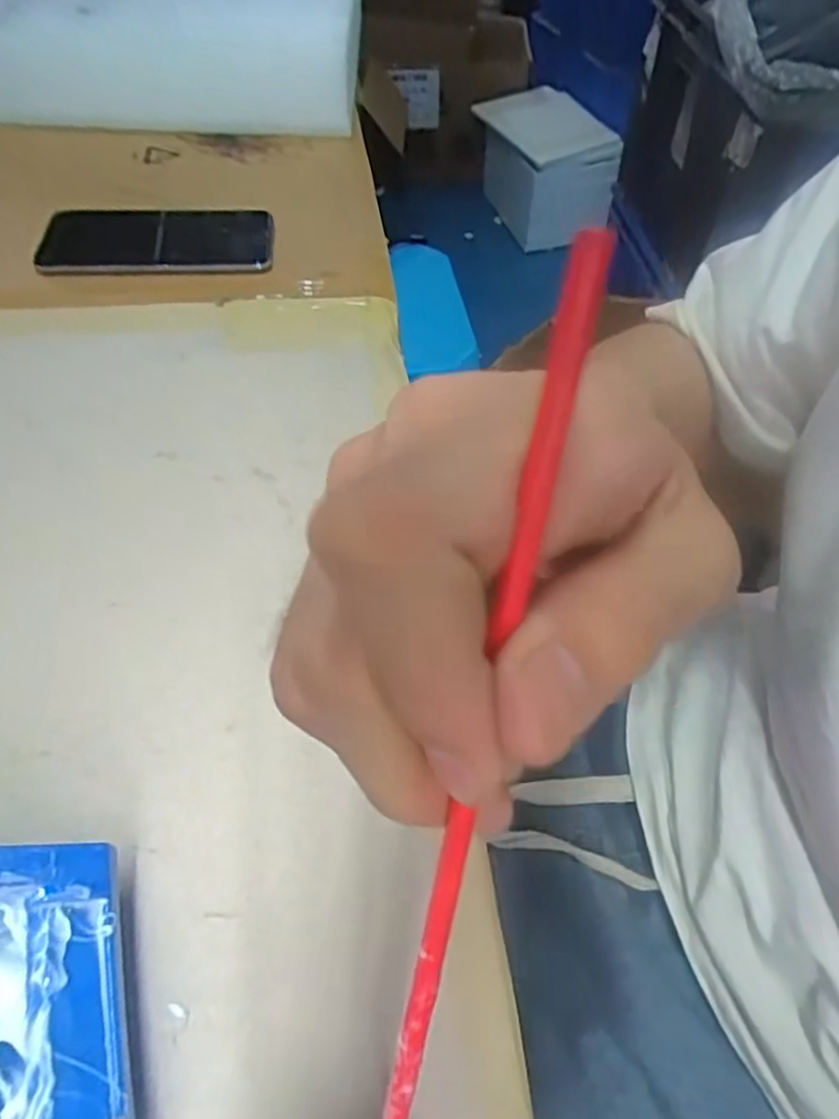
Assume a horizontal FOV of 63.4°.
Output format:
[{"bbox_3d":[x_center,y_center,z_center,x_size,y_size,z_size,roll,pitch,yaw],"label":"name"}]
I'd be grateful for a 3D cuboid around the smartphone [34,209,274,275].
[{"bbox_3d":[-0.191,-0.228,0.486,0.168,0.007,0.077,0,55,-1],"label":"smartphone"}]

